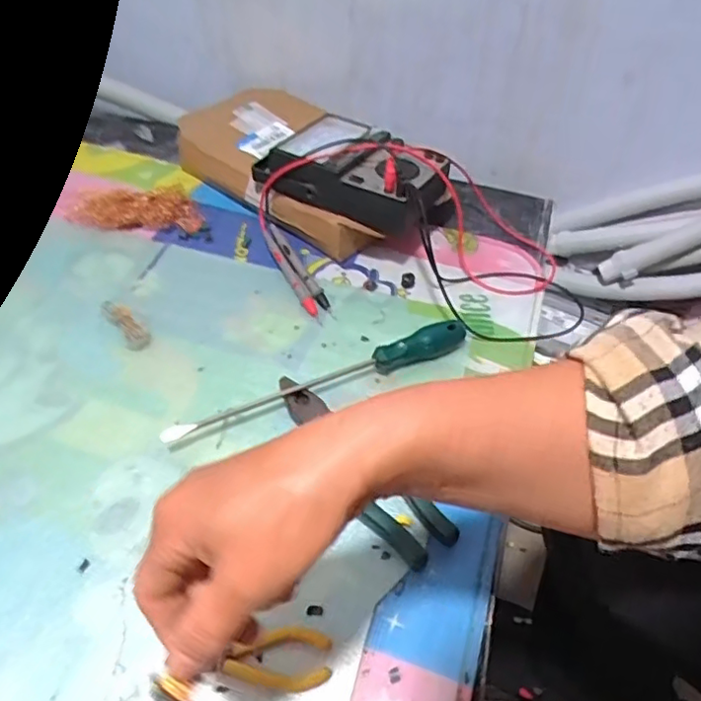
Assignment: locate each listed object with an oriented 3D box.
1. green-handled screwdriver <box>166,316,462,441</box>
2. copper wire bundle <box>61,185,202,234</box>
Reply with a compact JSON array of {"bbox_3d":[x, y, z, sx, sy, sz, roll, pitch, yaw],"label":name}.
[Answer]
[{"bbox_3d":[-0.023,0.025,0.552,0.285,0.035,0.024,-20,54,-16],"label":"green-handled screwdriver"},{"bbox_3d":[-0.242,-0.160,0.700,0.140,0.040,0.047,-2,51,-3],"label":"copper wire bundle"}]

